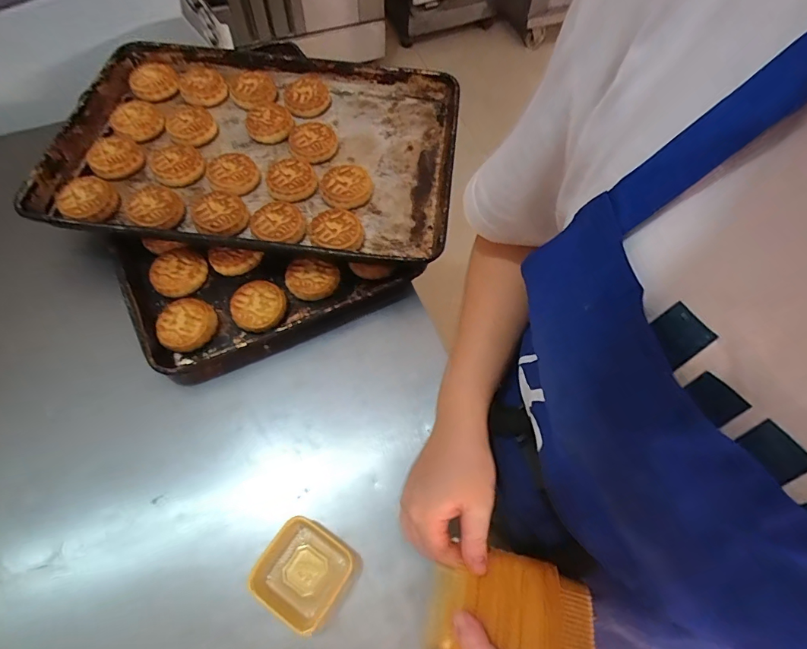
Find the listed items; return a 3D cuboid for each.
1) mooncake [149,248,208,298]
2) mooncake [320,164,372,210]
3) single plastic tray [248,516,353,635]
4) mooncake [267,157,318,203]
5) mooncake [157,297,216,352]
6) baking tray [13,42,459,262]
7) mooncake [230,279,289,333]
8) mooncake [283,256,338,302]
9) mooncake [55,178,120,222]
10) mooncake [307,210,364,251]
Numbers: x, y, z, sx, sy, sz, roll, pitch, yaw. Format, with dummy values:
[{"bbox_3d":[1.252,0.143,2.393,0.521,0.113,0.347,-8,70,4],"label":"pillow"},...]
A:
[{"bbox_3d":[-0.332,-0.079,0.640,0.077,0.023,0.066,-38,70,-18],"label":"mooncake"},{"bbox_3d":[-0.088,-0.210,0.667,0.071,0.029,0.072,1,64,-1],"label":"mooncake"},{"bbox_3d":[-0.111,0.268,0.475,0.091,0.039,0.084,33,67,14],"label":"single plastic tray"},{"bbox_3d":[-0.173,-0.221,0.671,0.071,0.029,0.065,1,64,-1],"label":"mooncake"},{"bbox_3d":[-0.300,-0.001,0.604,0.077,0.022,0.067,-26,67,-14],"label":"mooncake"},{"bbox_3d":[-0.239,-0.287,0.710,0.618,0.057,0.414,7,64,2],"label":"baking tray"},{"bbox_3d":[-0.206,-0.025,0.621,0.074,0.032,0.069,1,64,-1],"label":"mooncake"},{"bbox_3d":[-0.134,-0.069,0.633,0.072,0.018,0.058,13,64,5],"label":"mooncake"},{"bbox_3d":[-0.468,-0.186,0.643,0.074,0.020,0.089,-39,71,-19],"label":"mooncake"},{"bbox_3d":[-0.096,-0.131,0.623,0.070,0.032,0.072,-29,68,-15],"label":"mooncake"}]

